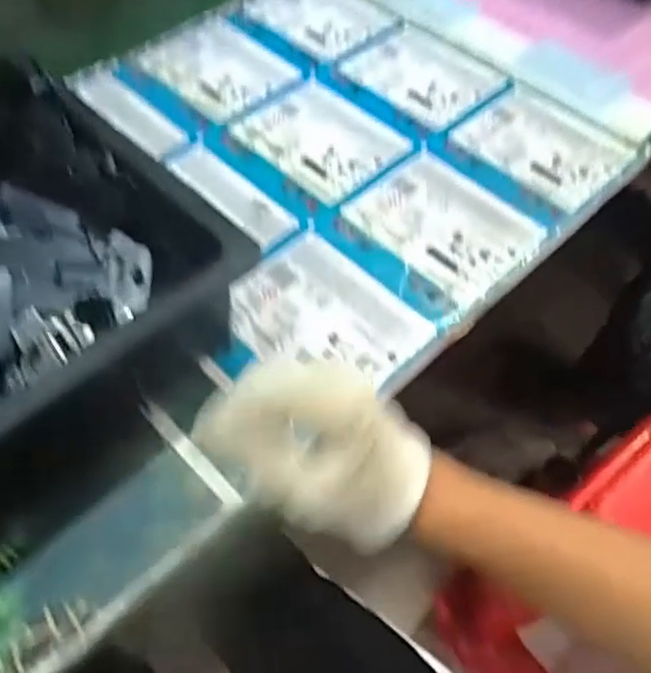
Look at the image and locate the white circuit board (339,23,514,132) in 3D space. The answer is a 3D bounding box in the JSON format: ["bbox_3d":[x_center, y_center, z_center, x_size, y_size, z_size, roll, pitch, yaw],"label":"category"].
[{"bbox_3d":[0.098,-0.265,0.641,0.111,0.006,0.138,-37,64,-23],"label":"white circuit board"}]

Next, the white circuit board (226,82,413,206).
[{"bbox_3d":[-0.004,-0.185,0.586,0.114,0.004,0.142,-38,64,-24],"label":"white circuit board"}]

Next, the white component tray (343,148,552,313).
[{"bbox_3d":[0.098,-0.096,0.527,0.110,0.004,0.137,-37,64,-23],"label":"white component tray"}]

